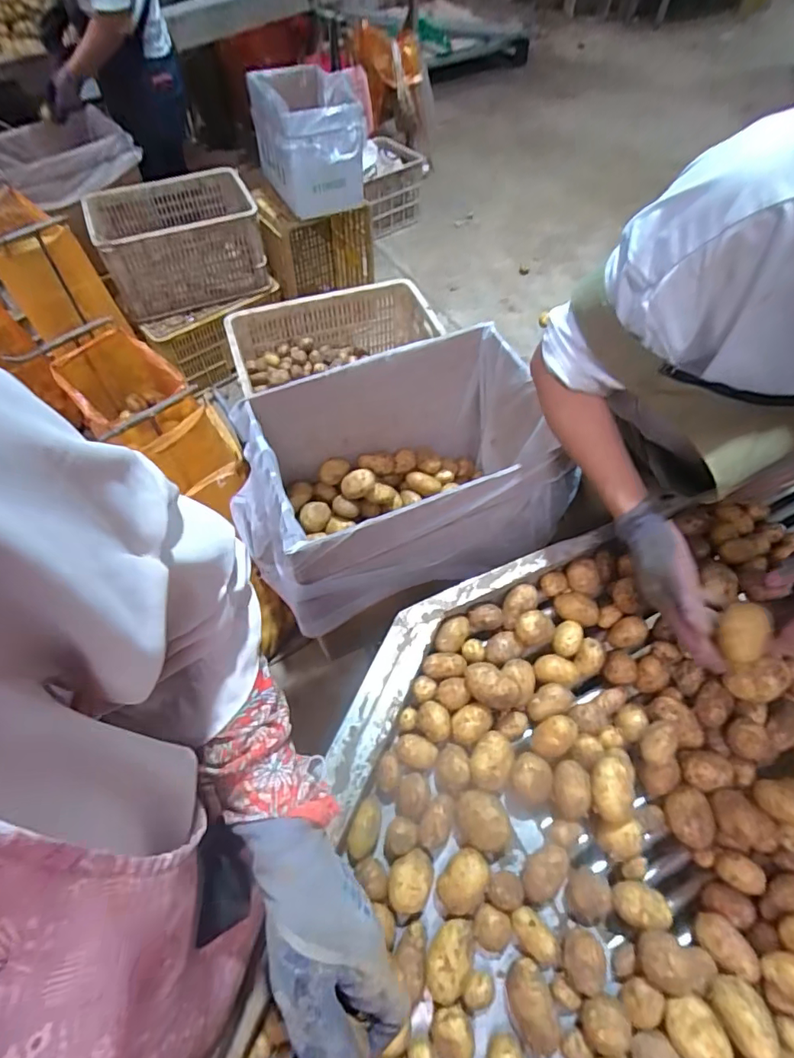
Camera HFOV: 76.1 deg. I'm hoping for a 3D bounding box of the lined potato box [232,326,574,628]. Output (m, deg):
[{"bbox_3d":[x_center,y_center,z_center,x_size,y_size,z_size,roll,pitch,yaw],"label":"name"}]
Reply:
[{"bbox_3d":[-0.004,-0.065,0.777,0.447,0.242,0.332,-17,60,-12],"label":"lined potato box"}]

